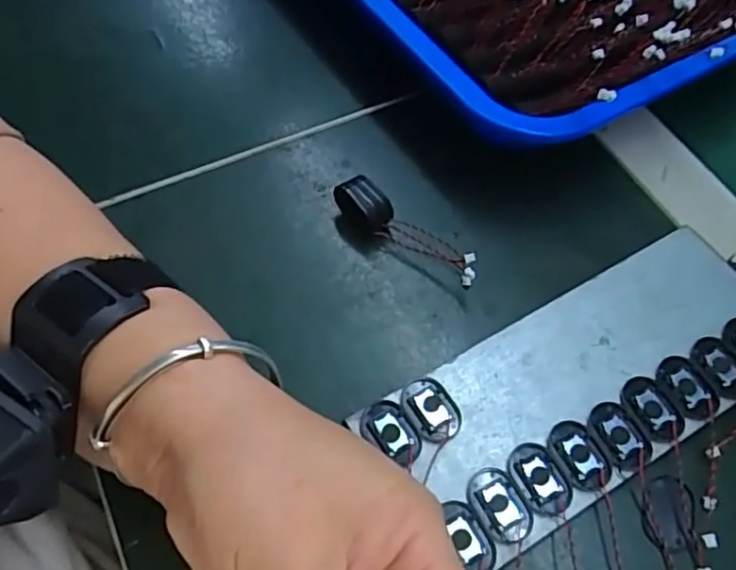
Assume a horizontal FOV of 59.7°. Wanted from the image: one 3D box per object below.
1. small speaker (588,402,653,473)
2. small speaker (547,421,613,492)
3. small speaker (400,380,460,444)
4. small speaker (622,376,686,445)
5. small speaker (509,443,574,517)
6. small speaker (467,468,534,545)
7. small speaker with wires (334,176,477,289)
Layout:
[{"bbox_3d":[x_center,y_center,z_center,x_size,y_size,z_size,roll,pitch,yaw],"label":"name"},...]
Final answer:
[{"bbox_3d":[0.104,0.062,0.263,0.018,0.004,0.029,-24,63,-12],"label":"small speaker"},{"bbox_3d":[0.086,0.069,0.259,0.018,0.004,0.028,-26,63,-13],"label":"small speaker"},{"bbox_3d":[0.027,0.052,0.269,0.019,0.005,0.028,-28,64,-14],"label":"small speaker"},{"bbox_3d":[0.120,0.052,0.269,0.019,0.004,0.029,-29,64,-14],"label":"small speaker"},{"bbox_3d":[0.069,0.077,0.254,0.018,0.004,0.029,-25,63,-12],"label":"small speaker"},{"bbox_3d":[0.052,0.085,0.249,0.018,0.004,0.029,-27,63,-13],"label":"small speaker"},{"bbox_3d":[0.018,-0.026,0.310,0.078,0.022,0.018,30,65,17],"label":"small speaker with wires"}]

